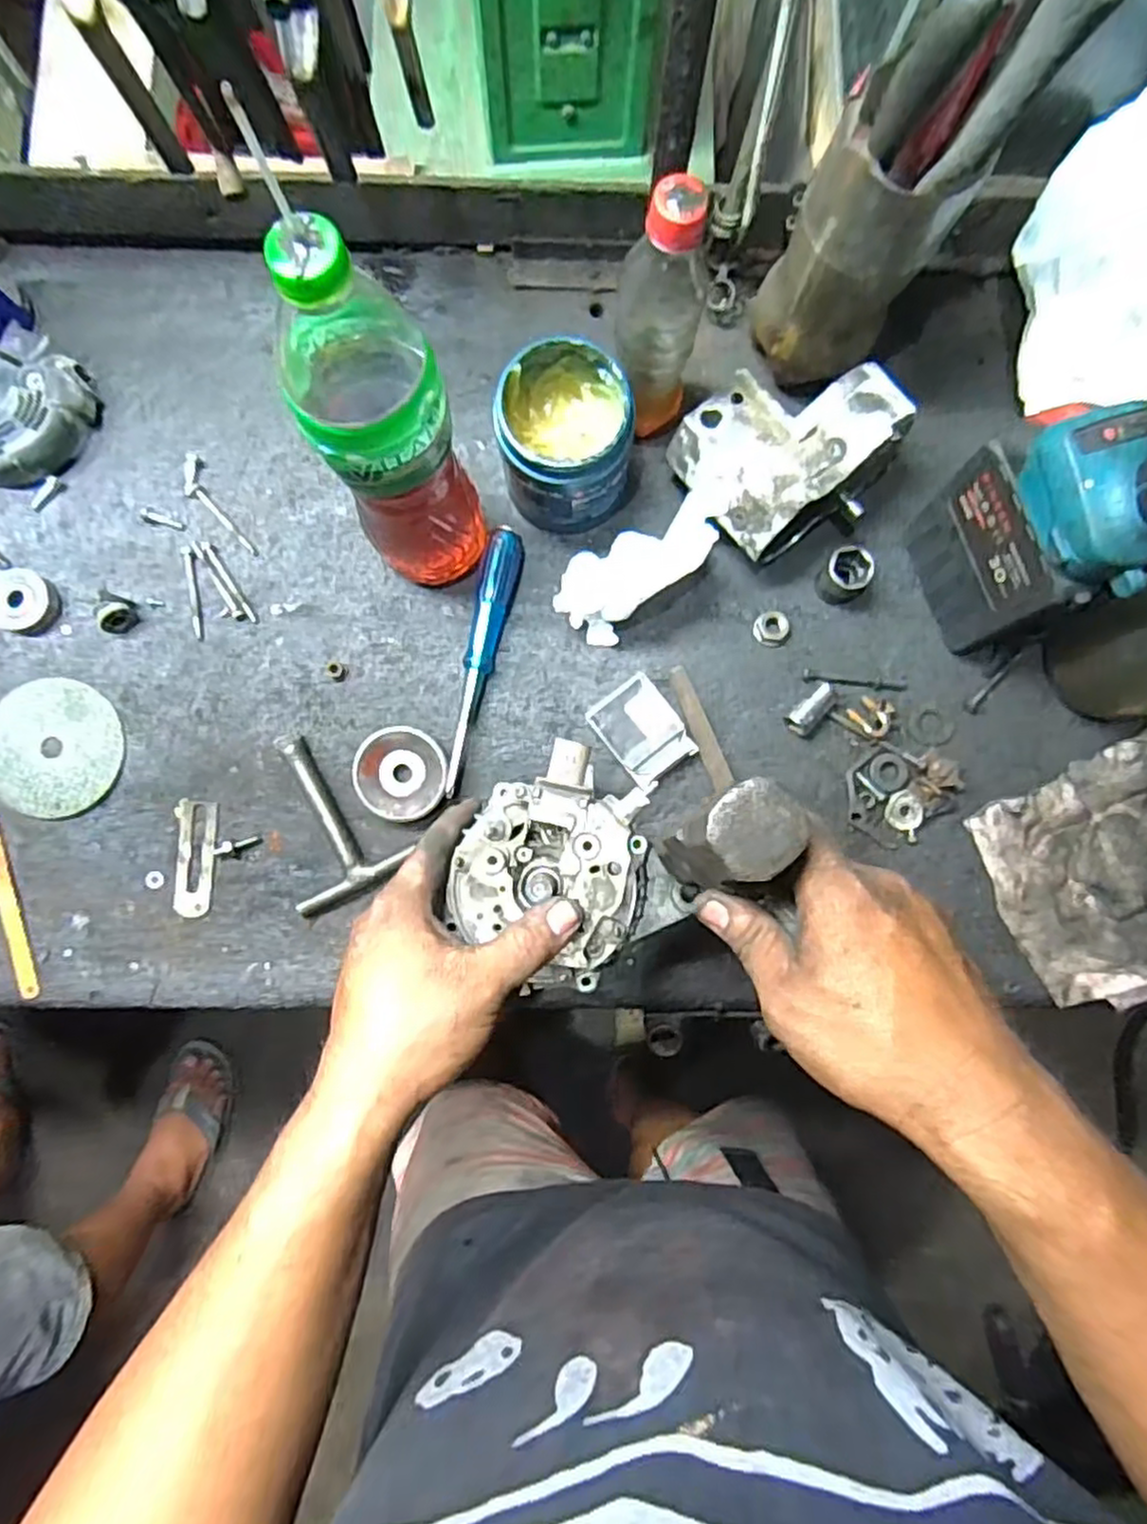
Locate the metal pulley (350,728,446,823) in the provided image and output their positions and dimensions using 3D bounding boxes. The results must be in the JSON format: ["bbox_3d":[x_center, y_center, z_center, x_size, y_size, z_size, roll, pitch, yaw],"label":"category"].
[{"bbox_3d":[-0.126,0.009,0.532,0.066,0.018,0.067,-6,83,-1],"label":"metal pulley"}]

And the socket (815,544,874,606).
[{"bbox_3d":[0.198,-0.136,0.534,0.031,0.040,0.033,0,83,0],"label":"socket"}]

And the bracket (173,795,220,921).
[{"bbox_3d":[-0.280,0.072,0.539,0.032,0.005,0.084,-2,83,-1],"label":"bracket"}]

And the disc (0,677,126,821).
[{"bbox_3d":[-0.384,-0.011,0.534,0.099,0.007,0.097,0,83,0],"label":"disc"}]

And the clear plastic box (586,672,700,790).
[{"bbox_3d":[0.050,-0.023,0.523,0.053,0.026,0.070,-38,84,-5],"label":"clear plastic box"}]

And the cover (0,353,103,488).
[{"bbox_3d":[-0.415,-0.268,0.550,0.096,0.037,0.101,0,83,0],"label":"cover"}]

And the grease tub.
[{"bbox_3d":[-0.007,-0.221,0.506,0.083,0.100,0.090,0,83,0],"label":"grease tub"}]

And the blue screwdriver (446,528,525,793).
[{"bbox_3d":[-0.066,-0.075,0.531,0.026,0.030,0.195,10,83,1],"label":"blue screwdriver"}]

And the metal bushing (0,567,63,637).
[{"bbox_3d":[-0.410,-0.119,0.538,0.051,0.016,0.046,16,83,2],"label":"metal bushing"}]

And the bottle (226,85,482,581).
[{"bbox_3d":[-0.105,-0.185,0.423,0.081,0.277,0.077,-22,85,-4],"label":"bottle"}]

